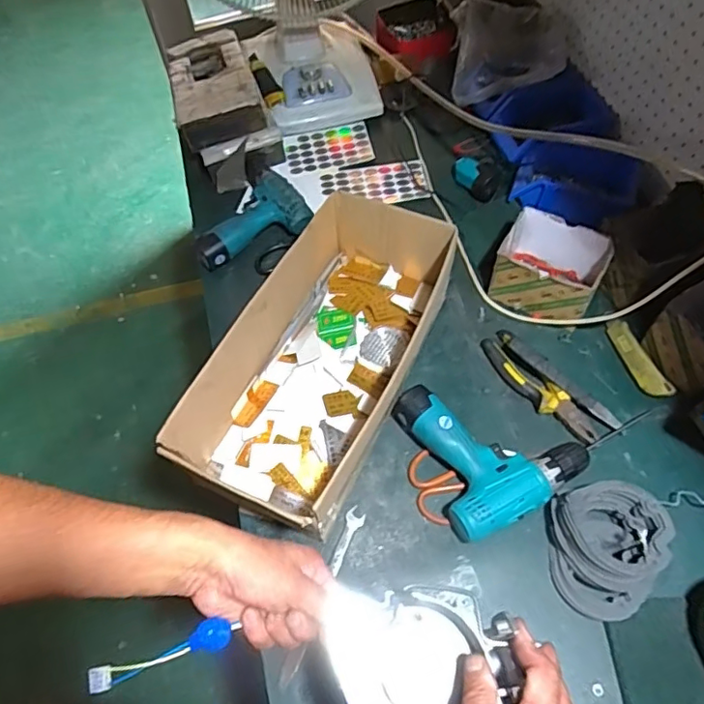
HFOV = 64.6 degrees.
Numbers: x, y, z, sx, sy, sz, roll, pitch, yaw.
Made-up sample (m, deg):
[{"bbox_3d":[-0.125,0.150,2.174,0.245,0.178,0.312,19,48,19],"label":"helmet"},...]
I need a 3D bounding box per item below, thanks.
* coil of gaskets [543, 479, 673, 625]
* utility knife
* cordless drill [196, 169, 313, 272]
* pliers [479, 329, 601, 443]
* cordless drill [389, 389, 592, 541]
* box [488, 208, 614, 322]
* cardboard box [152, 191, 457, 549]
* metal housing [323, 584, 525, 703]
[{"bbox_3d":[0.285,0.220,0.619,0.112,0.070,0.135,1,58,3],"label":"coil of gaskets"},{"bbox_3d":[0.394,0.008,0.766,0.027,0.030,0.128,-15,59,-7],"label":"utility knife"},{"bbox_3d":[-0.175,-0.223,0.931,0.191,0.049,0.131,-23,60,-12],"label":"cordless drill"},{"bbox_3d":[0.249,0.048,0.755,0.048,0.026,0.194,-28,61,-14],"label":"pliers"},{"bbox_3d":[0.176,0.115,0.699,0.187,0.054,0.195,-21,60,-10],"label":"cordless drill"},{"bbox_3d":[0.288,-0.122,0.807,0.145,0.081,0.116,28,63,18],"label":"box"},{"bbox_3d":[-0.026,0.003,0.720,0.204,0.129,0.441,23,62,16],"label":"cardboard box"},{"bbox_3d":[0.055,0.249,0.433,0.134,0.054,0.118,-2,58,1],"label":"metal housing"}]

